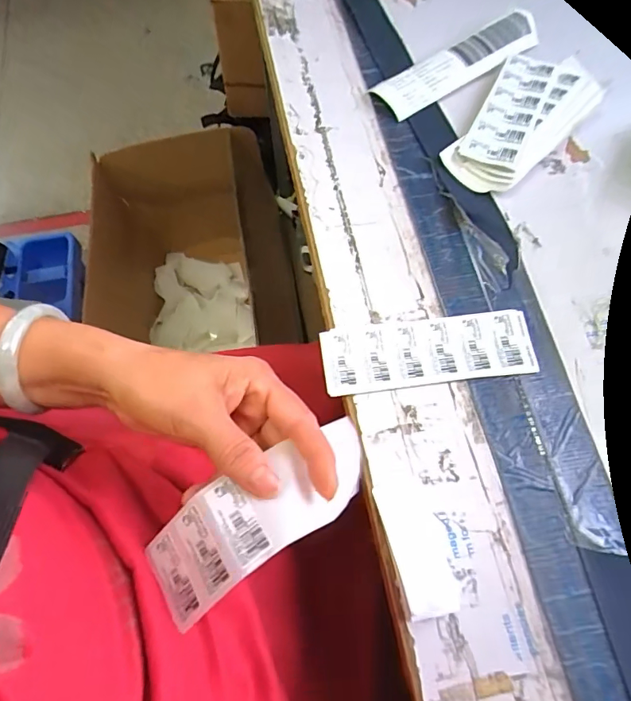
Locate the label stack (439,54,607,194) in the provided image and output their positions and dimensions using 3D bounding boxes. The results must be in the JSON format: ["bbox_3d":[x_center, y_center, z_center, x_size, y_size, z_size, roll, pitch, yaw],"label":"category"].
[{"bbox_3d":[0.197,-0.224,0.444,0.092,0.016,0.183,38,72,16],"label":"label stack"}]

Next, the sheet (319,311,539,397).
[{"bbox_3d":[0.086,0.001,0.353,0.160,0.005,0.053,-6,71,-2],"label":"sheet"}]

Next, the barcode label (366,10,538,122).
[{"bbox_3d":[0.148,-0.300,0.477,0.187,0.021,0.046,-31,69,-11],"label":"barcode label"}]

